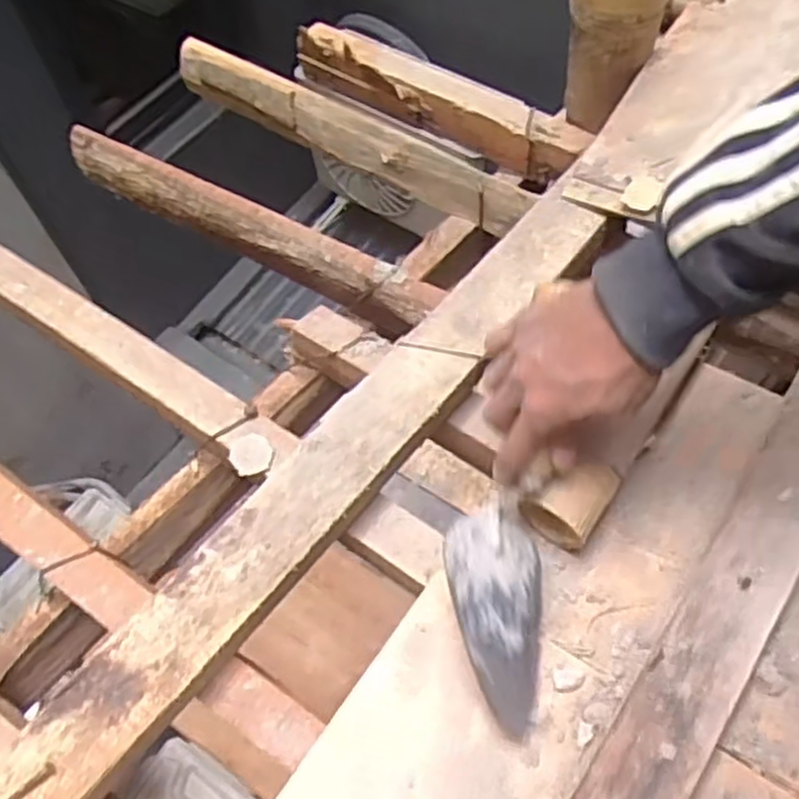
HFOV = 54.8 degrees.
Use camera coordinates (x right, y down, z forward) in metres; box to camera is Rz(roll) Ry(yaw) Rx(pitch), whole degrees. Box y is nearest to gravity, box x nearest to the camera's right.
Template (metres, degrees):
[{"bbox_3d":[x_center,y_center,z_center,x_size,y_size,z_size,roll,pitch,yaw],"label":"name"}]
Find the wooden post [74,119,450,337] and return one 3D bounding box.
[{"bbox_3d":[-0.149,-0.164,0.744,0.421,0.064,0.035,28,65,19],"label":"wooden post"}]

